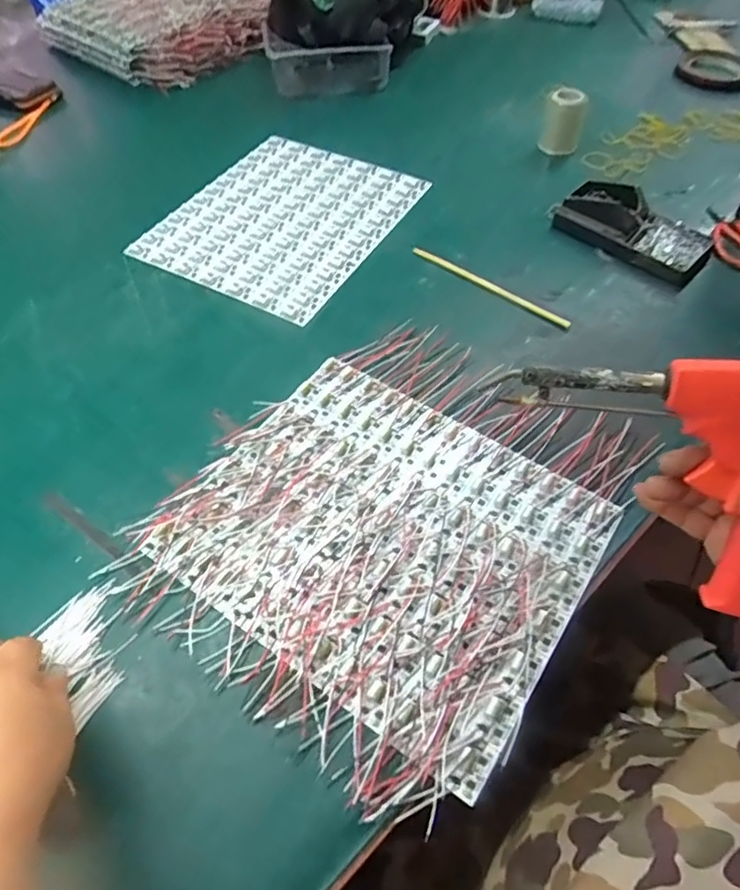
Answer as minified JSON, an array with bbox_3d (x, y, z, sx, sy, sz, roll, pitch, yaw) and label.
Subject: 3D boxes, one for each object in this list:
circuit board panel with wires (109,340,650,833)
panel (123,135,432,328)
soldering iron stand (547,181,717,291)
[{"bbox_3d":[0.023,0.045,0.455,0.291,0.014,0.334,30,60,22],"label":"circuit board panel with wires"},{"bbox_3d":[-0.099,-0.266,0.679,0.234,0.007,0.273,24,58,17],"label":"panel"},{"bbox_3d":[0.291,-0.244,0.635,0.092,0.035,0.159,-37,60,-23],"label":"soldering iron stand"}]

